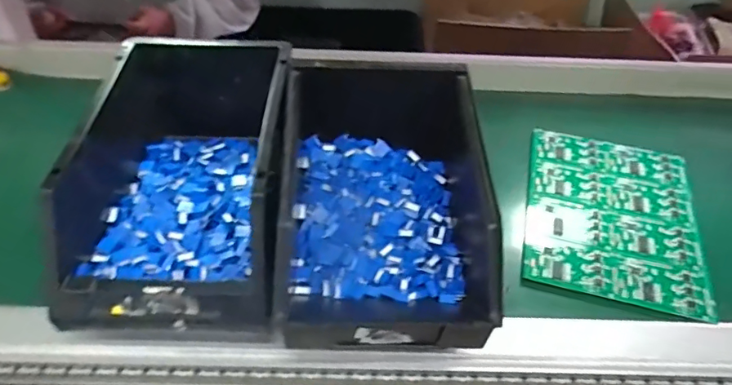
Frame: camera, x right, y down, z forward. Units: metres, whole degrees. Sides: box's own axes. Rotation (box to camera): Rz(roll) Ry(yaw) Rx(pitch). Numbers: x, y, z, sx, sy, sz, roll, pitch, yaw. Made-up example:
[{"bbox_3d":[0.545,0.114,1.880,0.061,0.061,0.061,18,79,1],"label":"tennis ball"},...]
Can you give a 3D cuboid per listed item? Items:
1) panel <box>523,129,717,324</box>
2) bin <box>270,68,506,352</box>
[{"bbox_3d":[0.234,0.018,0.493,0.153,0.004,0.197,12,48,8],"label":"panel"},{"bbox_3d":[0.012,0.015,0.412,0.147,0.114,0.208,0,42,-2],"label":"bin"}]

